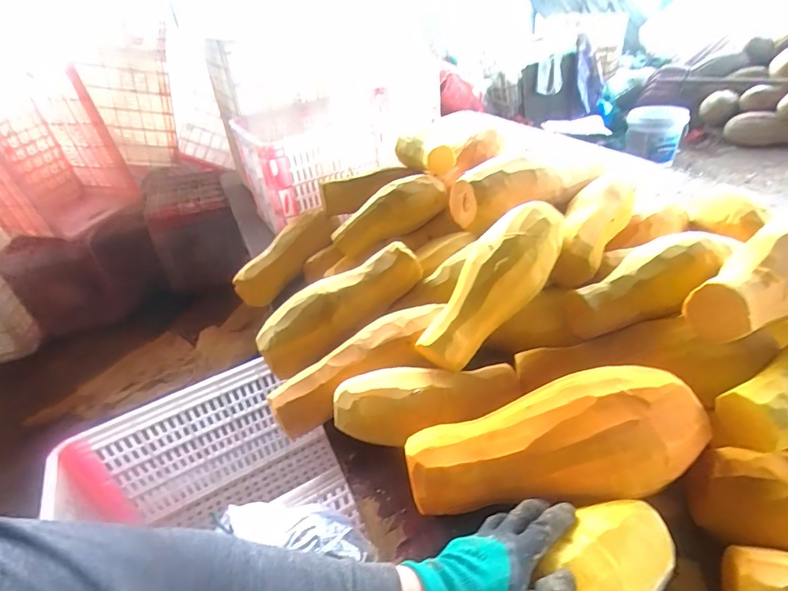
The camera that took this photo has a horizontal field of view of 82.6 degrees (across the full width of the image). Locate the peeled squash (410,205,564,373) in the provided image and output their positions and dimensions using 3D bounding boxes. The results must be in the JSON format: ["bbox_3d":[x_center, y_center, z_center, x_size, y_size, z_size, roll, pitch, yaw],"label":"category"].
[{"bbox_3d":[0.139,-0.020,0.639,0.277,0.074,0.097,-52,45,-2],"label":"peeled squash"}]

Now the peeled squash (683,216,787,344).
[{"bbox_3d":[0.480,-0.028,0.559,0.247,0.085,0.097,-24,38,-22],"label":"peeled squash"}]

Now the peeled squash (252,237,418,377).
[{"bbox_3d":[-0.096,0.017,0.792,0.314,0.085,0.088,-34,40,-7],"label":"peeled squash"}]

